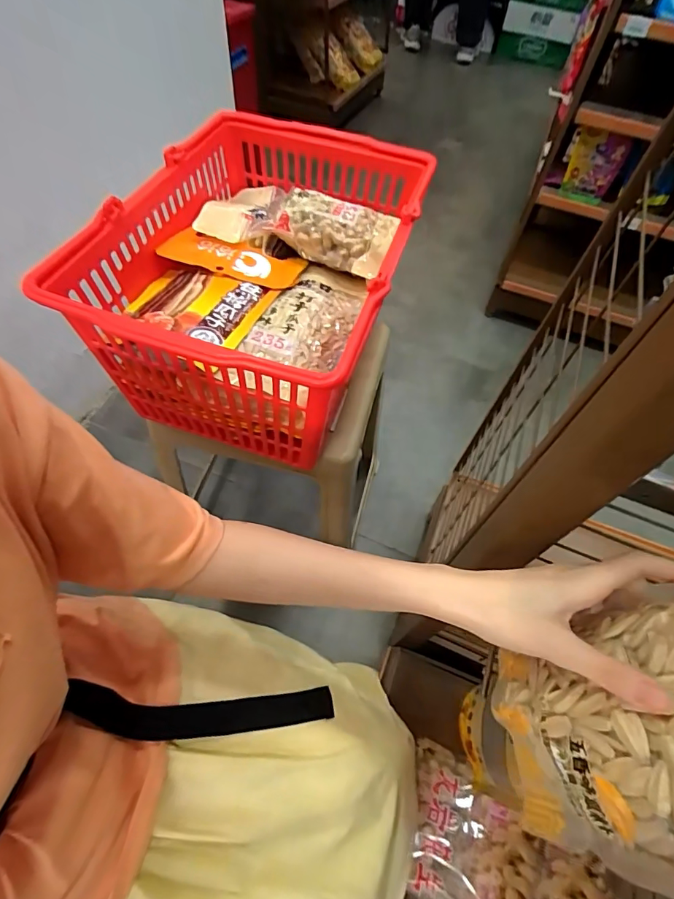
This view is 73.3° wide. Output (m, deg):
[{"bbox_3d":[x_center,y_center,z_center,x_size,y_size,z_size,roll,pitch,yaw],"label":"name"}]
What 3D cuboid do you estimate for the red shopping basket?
[{"bbox_3d":[-0.077,-0.185,0.534,0.276,0.193,0.391,18,57,9],"label":"red shopping basket"}]

